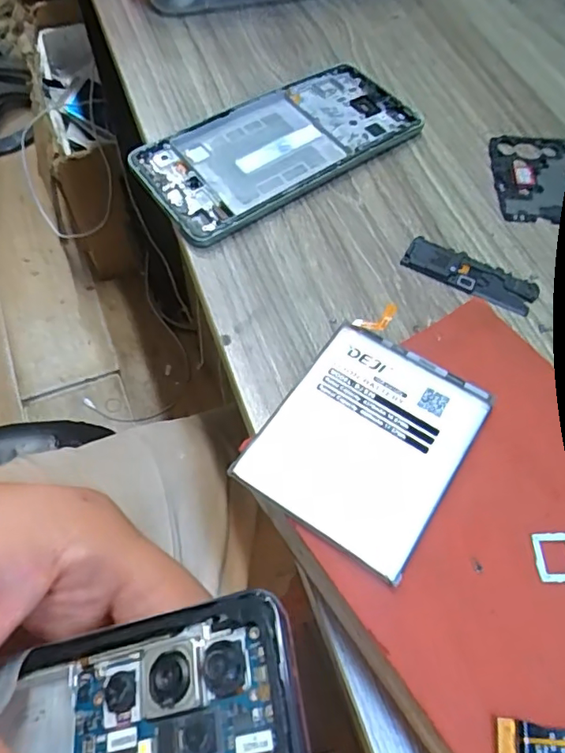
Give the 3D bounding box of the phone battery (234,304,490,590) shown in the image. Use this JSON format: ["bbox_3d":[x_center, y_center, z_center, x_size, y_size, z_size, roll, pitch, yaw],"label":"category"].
[{"bbox_3d":[0.029,0.019,0.186,0.060,0.004,0.076,31,65,14],"label":"phone battery"}]

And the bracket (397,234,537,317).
[{"bbox_3d":[0.092,-0.051,0.272,0.064,0.005,0.022,27,64,12],"label":"bracket"}]

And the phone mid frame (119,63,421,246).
[{"bbox_3d":[-0.001,-0.127,0.306,0.153,0.011,0.069,-30,67,-17],"label":"phone mid frame"}]

